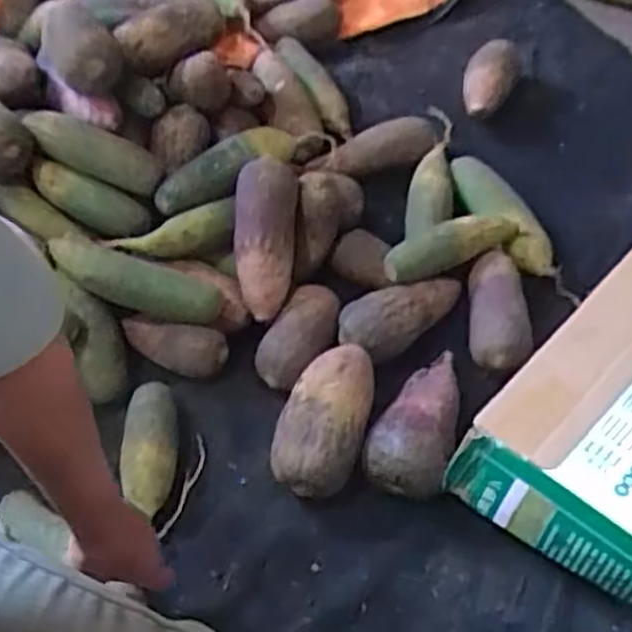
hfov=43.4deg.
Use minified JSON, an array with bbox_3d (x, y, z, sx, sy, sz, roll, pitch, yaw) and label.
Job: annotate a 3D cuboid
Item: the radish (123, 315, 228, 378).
[{"bbox_3d":[-0.160,0.033,0.899,0.122,0.050,0.050,14,59,6],"label":"radish"}]

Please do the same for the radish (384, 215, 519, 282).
[{"bbox_3d":[0.161,-0.083,0.939,0.170,0.041,0.056,-13,60,-10],"label":"radish"}]

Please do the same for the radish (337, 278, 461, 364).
[{"bbox_3d":[0.100,-0.006,0.911,0.162,0.055,0.072,-26,63,-17],"label":"radish"}]

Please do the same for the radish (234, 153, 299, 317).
[{"bbox_3d":[-0.058,-0.086,0.889,0.066,0.066,0.173,3,90,-1],"label":"radish"}]

